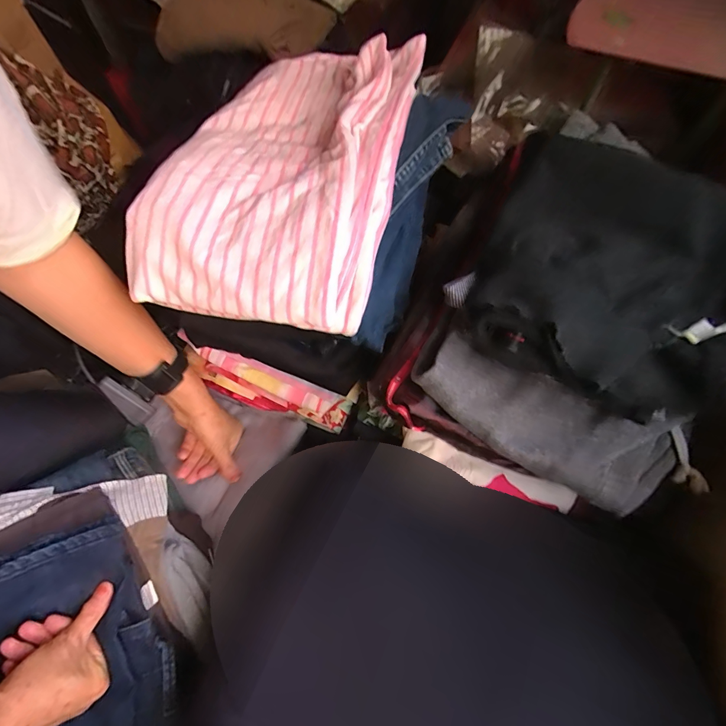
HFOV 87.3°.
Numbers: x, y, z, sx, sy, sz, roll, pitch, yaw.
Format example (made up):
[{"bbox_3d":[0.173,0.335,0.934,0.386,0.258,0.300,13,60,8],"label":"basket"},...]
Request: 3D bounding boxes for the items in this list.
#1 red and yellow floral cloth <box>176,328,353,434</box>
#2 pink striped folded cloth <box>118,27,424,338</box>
[{"bbox_3d":[-0.142,0.034,0.553,0.247,0.084,0.051,19,66,10],"label":"red and yellow floral cloth"},{"bbox_3d":[-0.075,-0.210,0.405,0.228,0.067,0.367,14,65,7],"label":"pink striped folded cloth"}]

